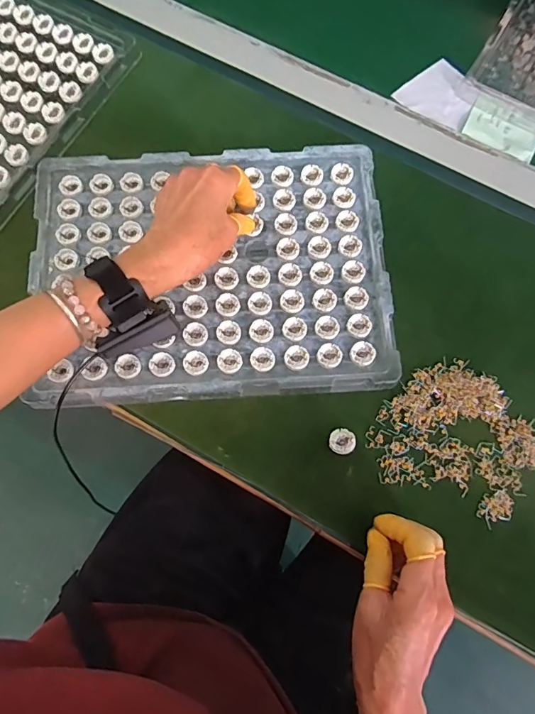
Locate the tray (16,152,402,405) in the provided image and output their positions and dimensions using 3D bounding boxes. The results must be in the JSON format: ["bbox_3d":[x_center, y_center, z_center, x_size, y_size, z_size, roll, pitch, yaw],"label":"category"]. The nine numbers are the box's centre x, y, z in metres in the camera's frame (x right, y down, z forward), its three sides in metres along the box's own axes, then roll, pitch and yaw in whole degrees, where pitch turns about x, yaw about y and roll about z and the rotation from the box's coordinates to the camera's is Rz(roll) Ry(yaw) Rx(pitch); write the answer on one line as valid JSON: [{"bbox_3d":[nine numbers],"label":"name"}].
[{"bbox_3d":[-0.052,-0.087,0.436,0.336,0.014,0.252,-3,75,-2],"label":"tray"}]

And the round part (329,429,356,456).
[{"bbox_3d":[0.067,0.076,0.400,0.022,0.012,0.023,0,74,-2],"label":"round part"}]

